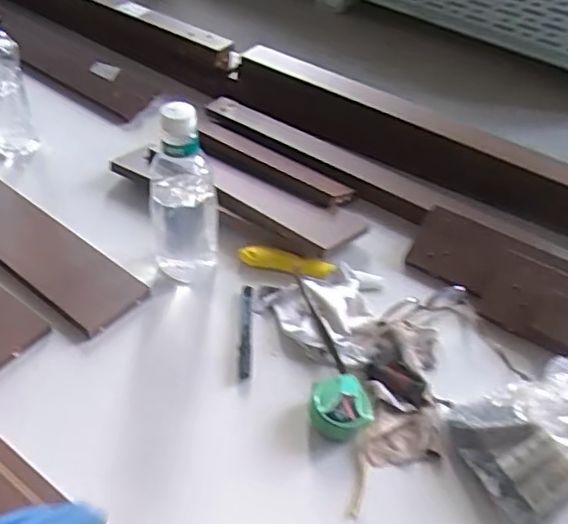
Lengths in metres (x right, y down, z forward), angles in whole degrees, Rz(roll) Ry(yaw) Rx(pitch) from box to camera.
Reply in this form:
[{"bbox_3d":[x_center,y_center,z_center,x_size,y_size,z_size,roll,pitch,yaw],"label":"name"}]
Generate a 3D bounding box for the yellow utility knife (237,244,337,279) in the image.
[{"bbox_3d":[0.001,0.000,0.850,0.131,0.016,0.024,15,45,10],"label":"yellow utility knife"}]

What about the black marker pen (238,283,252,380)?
[{"bbox_3d":[-0.048,0.085,0.768,0.015,0.013,0.136,2,44,-3],"label":"black marker pen"}]

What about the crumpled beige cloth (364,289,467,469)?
[{"bbox_3d":[0.150,0.120,0.736,0.099,0.022,0.248,15,45,10],"label":"crumpled beige cloth"}]

